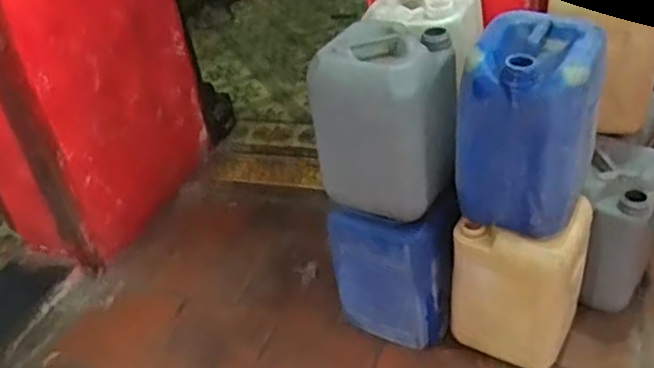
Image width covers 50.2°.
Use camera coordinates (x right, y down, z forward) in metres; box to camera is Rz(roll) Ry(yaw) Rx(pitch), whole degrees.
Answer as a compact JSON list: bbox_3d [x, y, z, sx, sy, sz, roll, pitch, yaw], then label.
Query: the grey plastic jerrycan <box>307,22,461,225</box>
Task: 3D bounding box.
[{"bbox_3d":[0.143,-0.142,1.583,0.297,0.383,0.212,8,38,25],"label":"grey plastic jerrycan"}]

